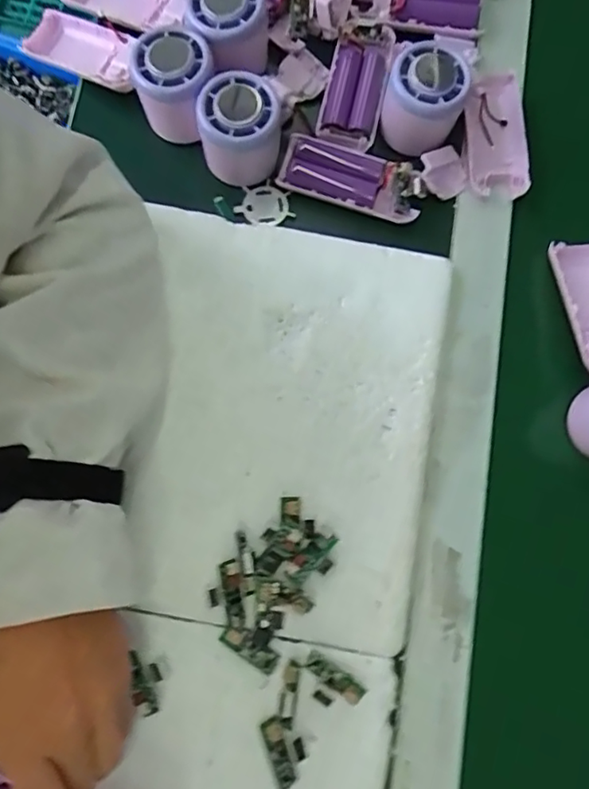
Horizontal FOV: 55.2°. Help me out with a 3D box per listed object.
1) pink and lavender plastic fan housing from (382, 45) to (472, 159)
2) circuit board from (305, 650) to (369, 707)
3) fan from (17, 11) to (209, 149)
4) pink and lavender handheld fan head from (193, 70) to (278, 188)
[{"bbox_3d":[0.092,-0.213,0.409,0.056,0.054,0.052,15,79,2],"label":"pink and lavender plastic fan housing"},{"bbox_3d":[0.025,0.173,0.344,0.037,0.011,0.013,34,80,5],"label":"circuit board"},{"bbox_3d":[-0.127,-0.242,0.419,0.172,0.059,0.053,31,79,23],"label":"fan"},{"bbox_3d":[-0.039,-0.186,0.400,0.055,0.056,0.050,-5,79,-2],"label":"pink and lavender handheld fan head"}]

